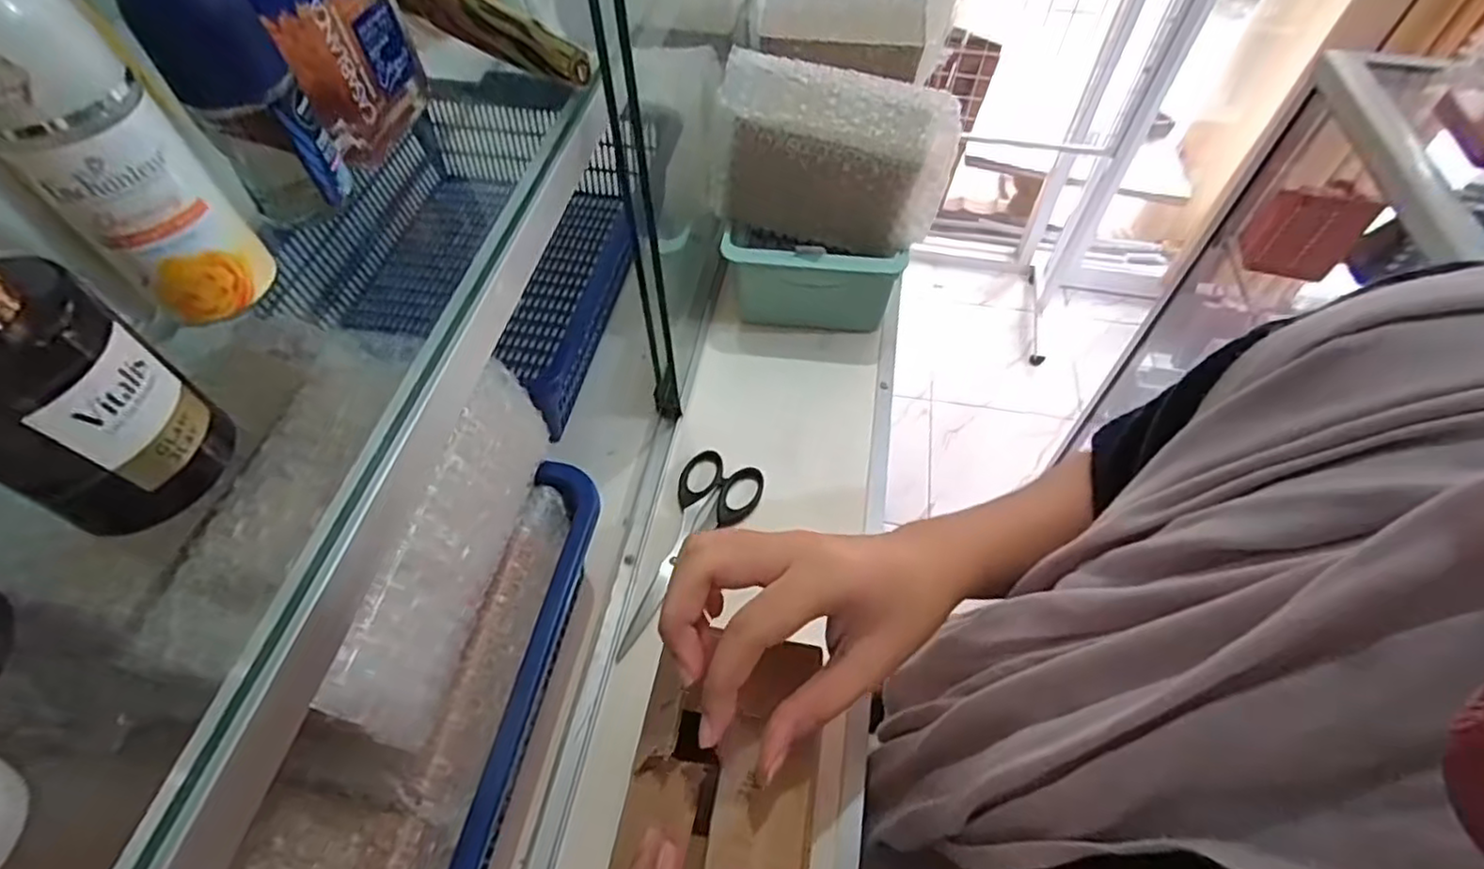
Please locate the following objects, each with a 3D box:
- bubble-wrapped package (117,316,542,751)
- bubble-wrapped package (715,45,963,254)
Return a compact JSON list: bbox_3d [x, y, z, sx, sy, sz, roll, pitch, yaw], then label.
[{"bbox_3d":[-0.179,0.039,0.309,0.124,0.072,0.160,10,55,6],"label":"bubble-wrapped package"},{"bbox_3d":[0.066,-0.200,0.487,0.158,0.097,0.067,9,55,5],"label":"bubble-wrapped package"}]

